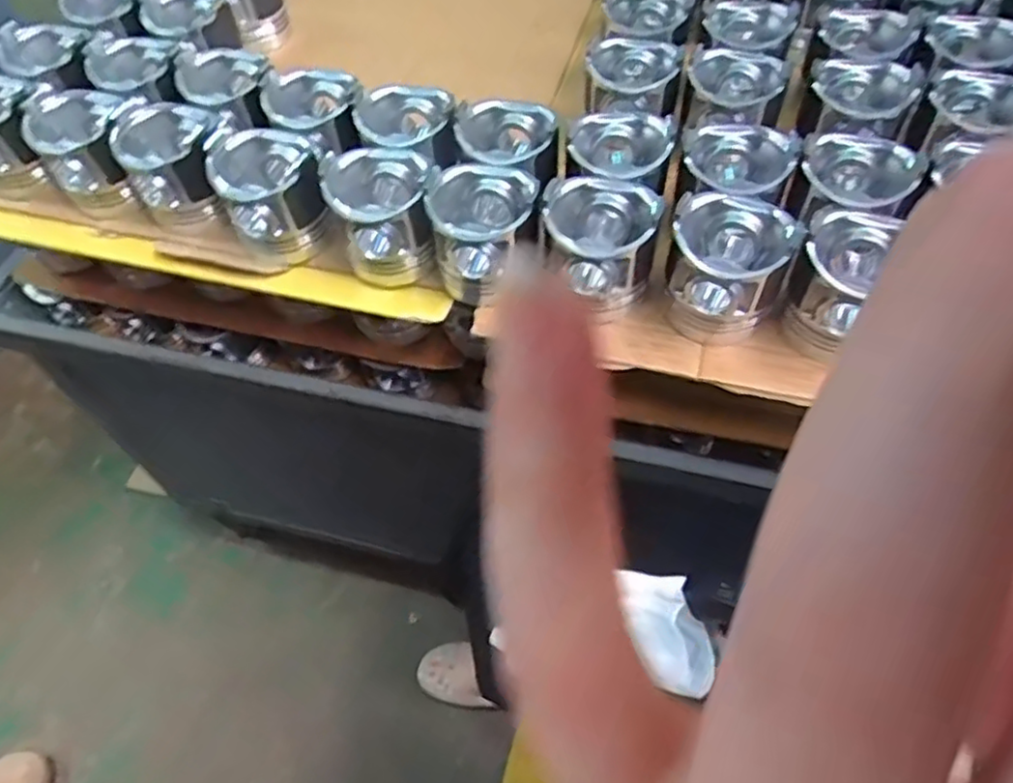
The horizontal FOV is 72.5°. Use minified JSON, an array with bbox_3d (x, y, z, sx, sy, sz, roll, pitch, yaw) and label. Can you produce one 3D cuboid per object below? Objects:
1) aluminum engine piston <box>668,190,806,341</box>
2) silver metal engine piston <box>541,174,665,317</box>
[{"bbox_3d":[0.162,-0.091,0.509,0.085,0.080,0.083,16,57,14],"label":"aluminum engine piston"},{"bbox_3d":[0.071,-0.115,0.523,0.080,0.090,0.079,-1,55,2],"label":"silver metal engine piston"}]

